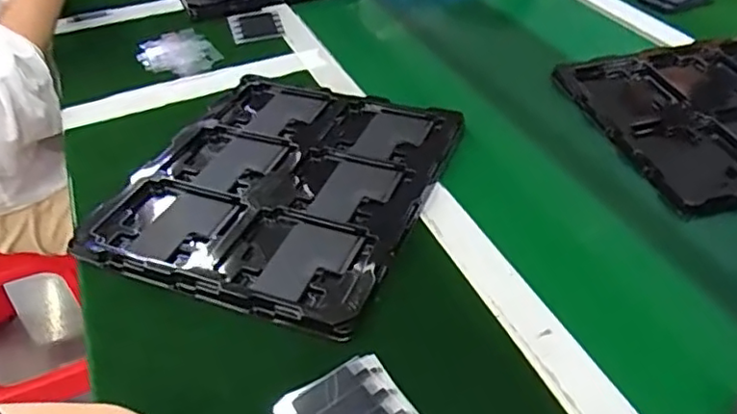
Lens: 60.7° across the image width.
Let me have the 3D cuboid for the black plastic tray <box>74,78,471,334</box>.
[{"bbox_3d":[-0.083,-0.032,0.629,0.278,0.016,0.320,14,44,19],"label":"black plastic tray"}]

